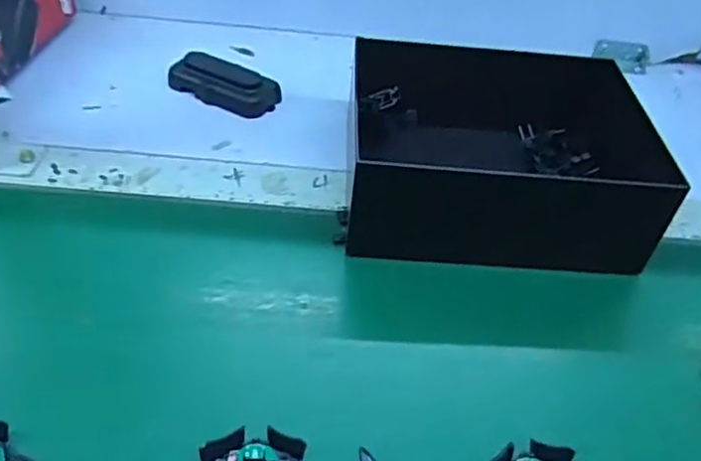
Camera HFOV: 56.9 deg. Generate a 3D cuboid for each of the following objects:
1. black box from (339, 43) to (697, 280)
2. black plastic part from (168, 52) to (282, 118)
[{"bbox_3d":[0.114,-0.073,0.530,0.218,0.084,0.207,4,44,-4],"label":"black box"},{"bbox_3d":[-0.121,-0.137,0.609,0.101,0.026,0.042,18,45,10],"label":"black plastic part"}]

